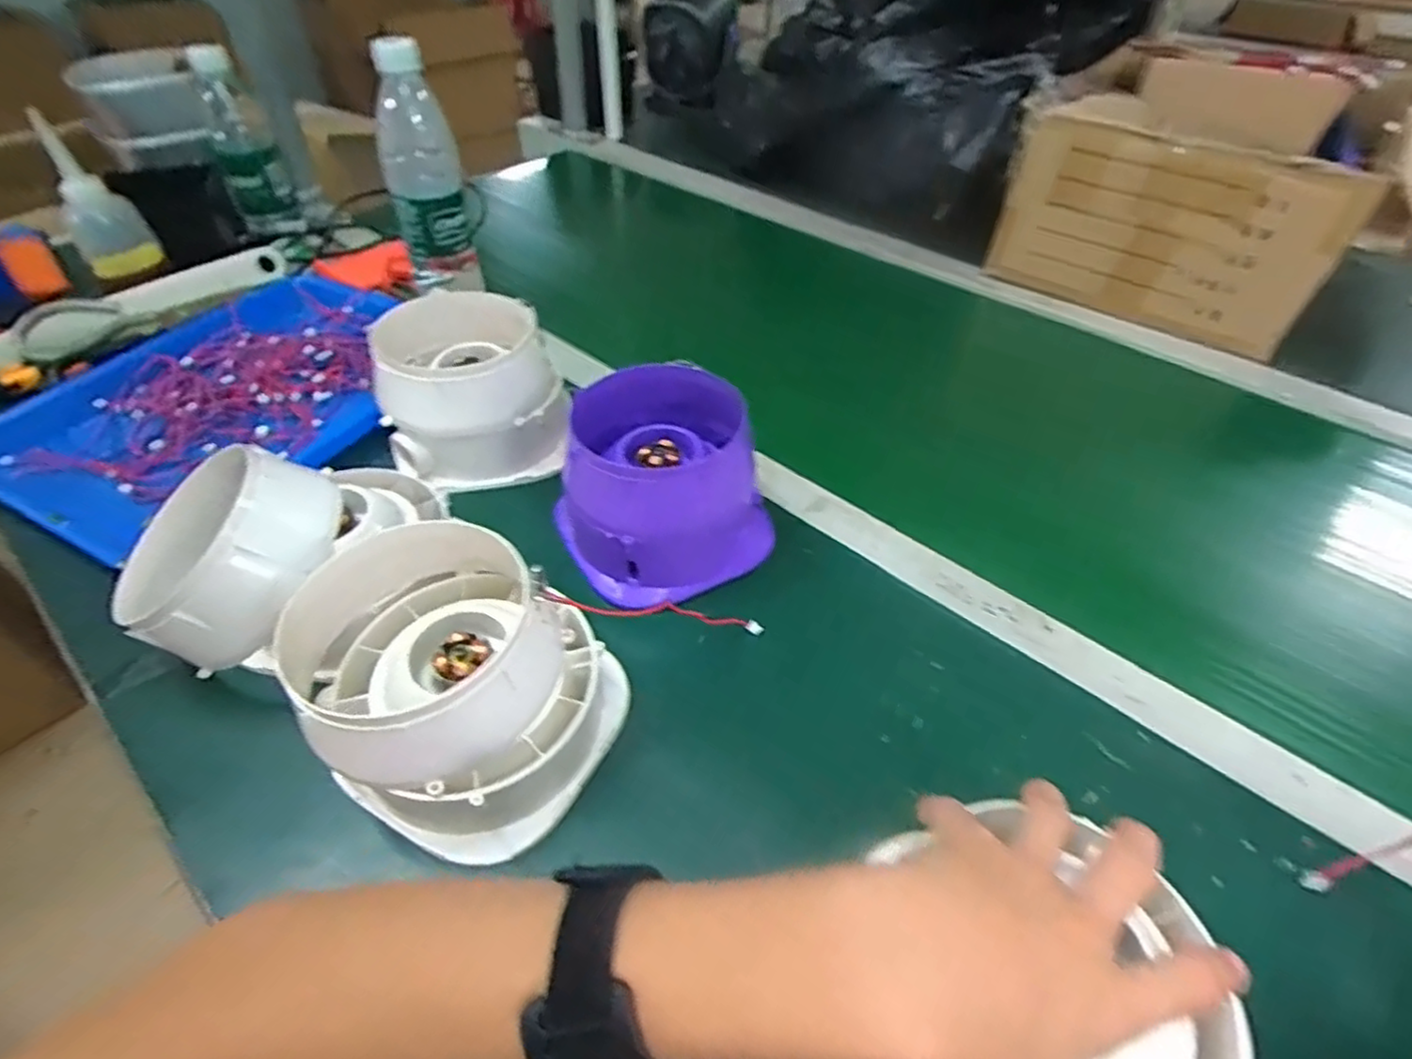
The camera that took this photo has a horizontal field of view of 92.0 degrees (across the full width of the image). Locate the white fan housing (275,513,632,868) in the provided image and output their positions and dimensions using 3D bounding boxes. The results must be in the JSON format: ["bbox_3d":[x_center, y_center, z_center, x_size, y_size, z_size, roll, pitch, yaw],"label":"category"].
[{"bbox_3d":[-0.126,0.074,0.352,0.141,0.103,0.127,21,49,19],"label":"white fan housing"}]

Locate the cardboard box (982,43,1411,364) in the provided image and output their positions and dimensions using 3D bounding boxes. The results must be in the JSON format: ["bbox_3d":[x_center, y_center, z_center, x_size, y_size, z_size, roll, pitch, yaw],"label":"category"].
[{"bbox_3d":[0.485,-0.352,0.702,0.294,0.202,0.187,27,51,23],"label":"cardboard box"}]

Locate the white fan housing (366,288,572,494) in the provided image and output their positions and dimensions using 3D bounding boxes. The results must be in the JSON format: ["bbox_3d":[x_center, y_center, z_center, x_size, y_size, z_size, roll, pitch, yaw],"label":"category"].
[{"bbox_3d":[-0.179,-0.109,0.530,0.131,0.101,0.116,-12,47,-13],"label":"white fan housing"}]

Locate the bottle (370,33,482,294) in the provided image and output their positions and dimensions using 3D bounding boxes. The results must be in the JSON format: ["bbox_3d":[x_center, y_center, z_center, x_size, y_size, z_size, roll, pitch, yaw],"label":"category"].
[{"bbox_3d":[-0.259,-0.322,0.627,0.062,0.203,0.060,-12,47,-13],"label":"bottle"}]

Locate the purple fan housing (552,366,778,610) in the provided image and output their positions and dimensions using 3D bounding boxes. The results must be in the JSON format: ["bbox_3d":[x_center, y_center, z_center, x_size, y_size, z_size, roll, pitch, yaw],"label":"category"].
[{"bbox_3d":[-0.033,-0.030,0.458,0.124,0.110,0.116,1,45,-1],"label":"purple fan housing"}]

